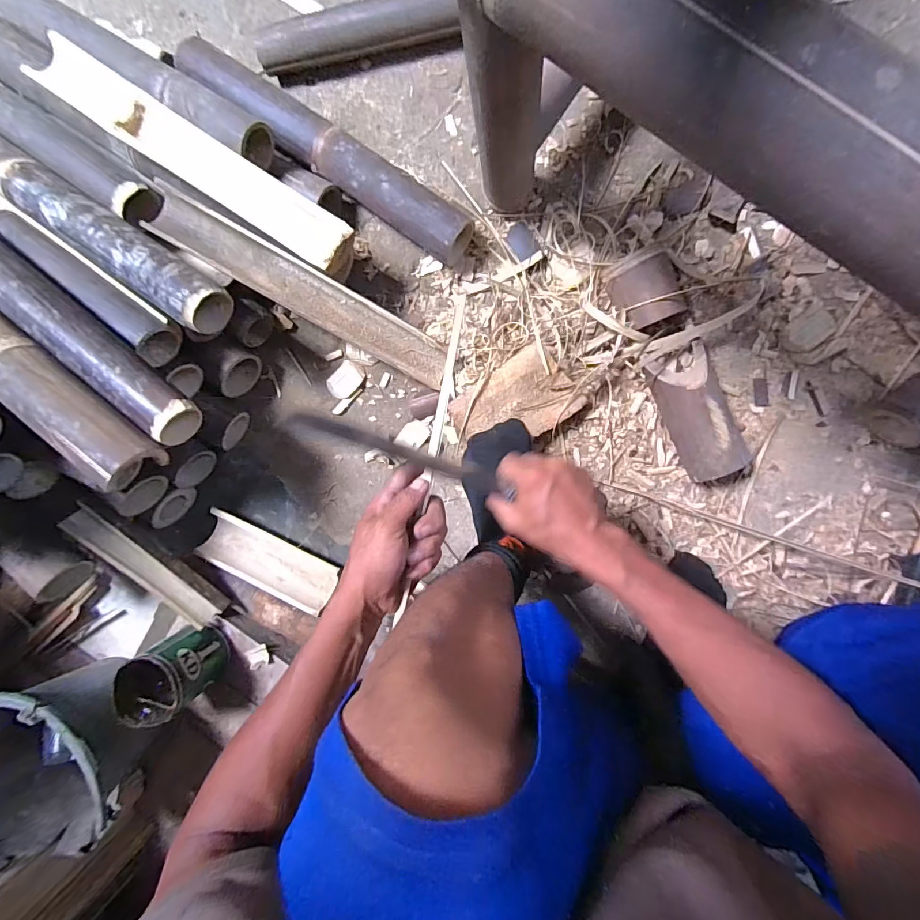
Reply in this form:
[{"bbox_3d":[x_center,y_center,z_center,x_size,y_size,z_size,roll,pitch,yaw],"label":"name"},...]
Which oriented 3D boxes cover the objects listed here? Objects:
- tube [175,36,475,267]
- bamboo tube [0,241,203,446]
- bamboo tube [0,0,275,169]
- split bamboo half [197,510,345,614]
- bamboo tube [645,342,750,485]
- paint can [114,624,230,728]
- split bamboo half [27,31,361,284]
[{"bbox_3d":[-0.186,-0.437,0.604,0.474,0.068,0.073,35,101,4],"label":"tube"},{"bbox_3d":[-0.507,-0.190,0.502,0.481,0.053,0.061,41,101,3],"label":"bamboo tube"},{"bbox_3d":[-0.461,-0.532,0.564,0.482,0.055,0.063,30,101,5],"label":"bamboo tube"},{"bbox_3d":[-0.319,0.160,0.700,0.213,0.052,0.082,31,101,5],"label":"split bamboo half"},{"bbox_3d":[0.322,-0.060,0.570,0.093,0.059,0.182,-28,92,12],"label":"bamboo tube"},{"bbox_3d":[-0.423,0.314,0.632,0.102,0.112,0.096,1,97,9],"label":"paint can"},{"bbox_3d":[-0.324,-0.374,0.537,0.433,0.044,0.068,34,101,4],"label":"split bamboo half"}]

